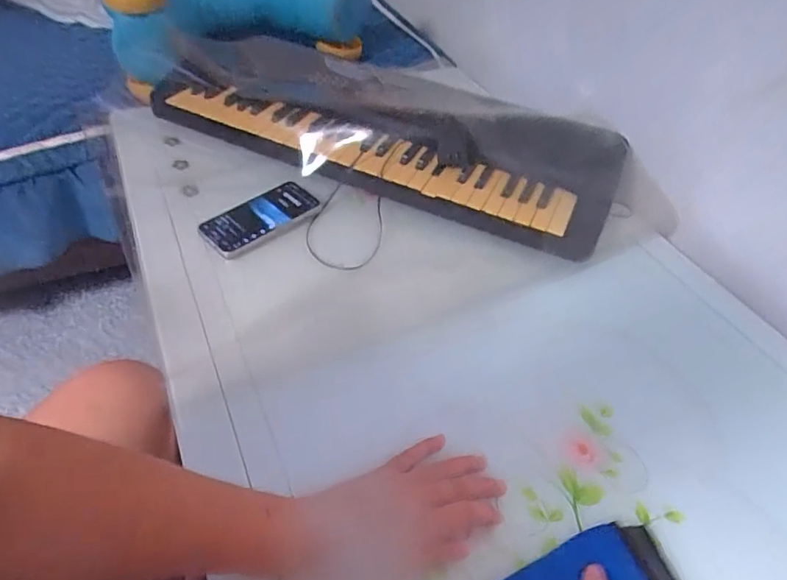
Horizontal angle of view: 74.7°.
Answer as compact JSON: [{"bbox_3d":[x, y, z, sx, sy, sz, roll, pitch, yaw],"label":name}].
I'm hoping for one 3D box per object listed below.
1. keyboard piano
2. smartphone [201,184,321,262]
[{"bbox_3d":[-0.036,-0.249,0.803,0.749,0.082,0.216,22,48,14],"label":"keyboard piano"},{"bbox_3d":[-0.181,-0.100,0.698,0.076,0.012,0.156,34,52,24],"label":"smartphone"}]

